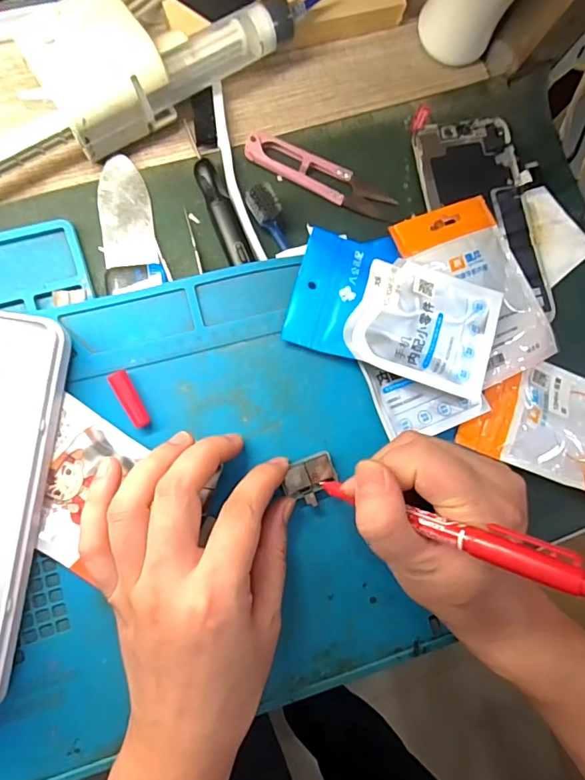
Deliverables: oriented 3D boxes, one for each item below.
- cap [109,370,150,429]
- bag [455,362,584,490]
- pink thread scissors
[{"bbox_3d":[-0.090,0.005,0.260,0.010,0.007,0.033,-27,89,-9],"label":"cap"},{"bbox_3d":[0.170,0.021,0.302,0.117,0.012,0.073,22,82,-5],"label":"bag"},{"bbox_3d":[0.019,-0.134,0.295,0.099,0.011,0.021,20,82,-5],"label":"pink thread scissors"}]

